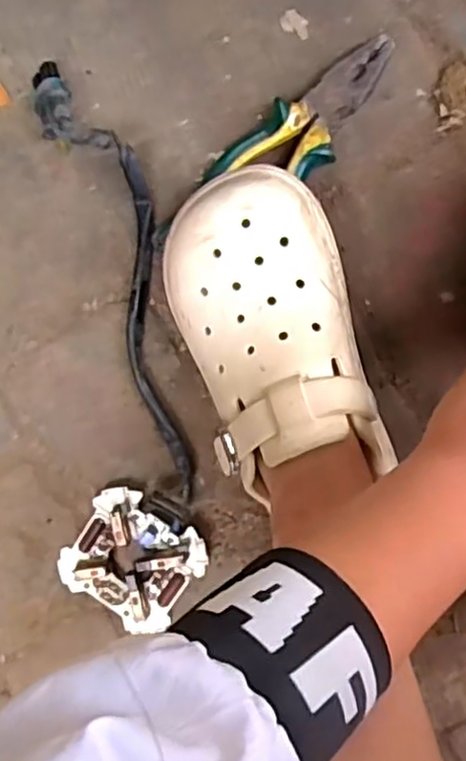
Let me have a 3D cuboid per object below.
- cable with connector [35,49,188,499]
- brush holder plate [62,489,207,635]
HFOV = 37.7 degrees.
[{"bbox_3d":[-0.062,-0.065,0.447,0.051,0.031,0.292,-19,94,5],"label":"cable with connector"},{"bbox_3d":[-0.071,0.127,0.478,0.086,0.016,0.085,34,96,0],"label":"brush holder plate"}]

